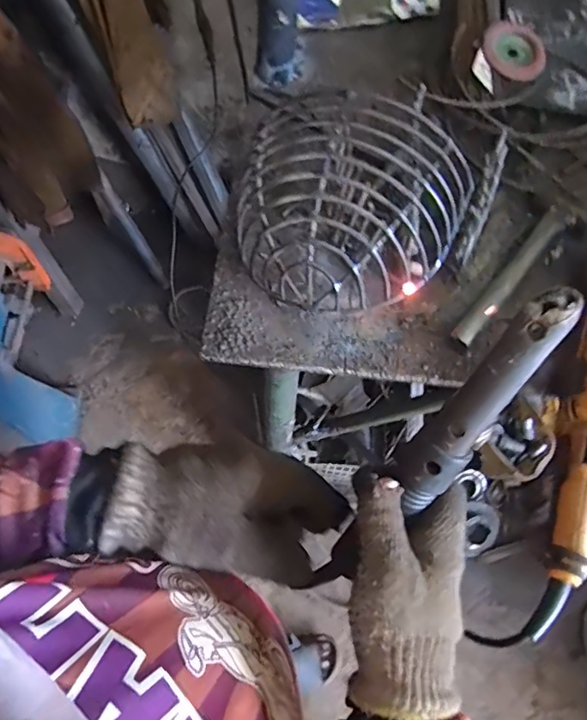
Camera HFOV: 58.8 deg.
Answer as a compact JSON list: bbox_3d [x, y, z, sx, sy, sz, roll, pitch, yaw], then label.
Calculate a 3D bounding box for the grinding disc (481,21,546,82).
[{"bbox_3d":[0.297,-0.412,0.694,0.107,0.007,0.090,-39,84,-20],"label":"grinding disc"}]

